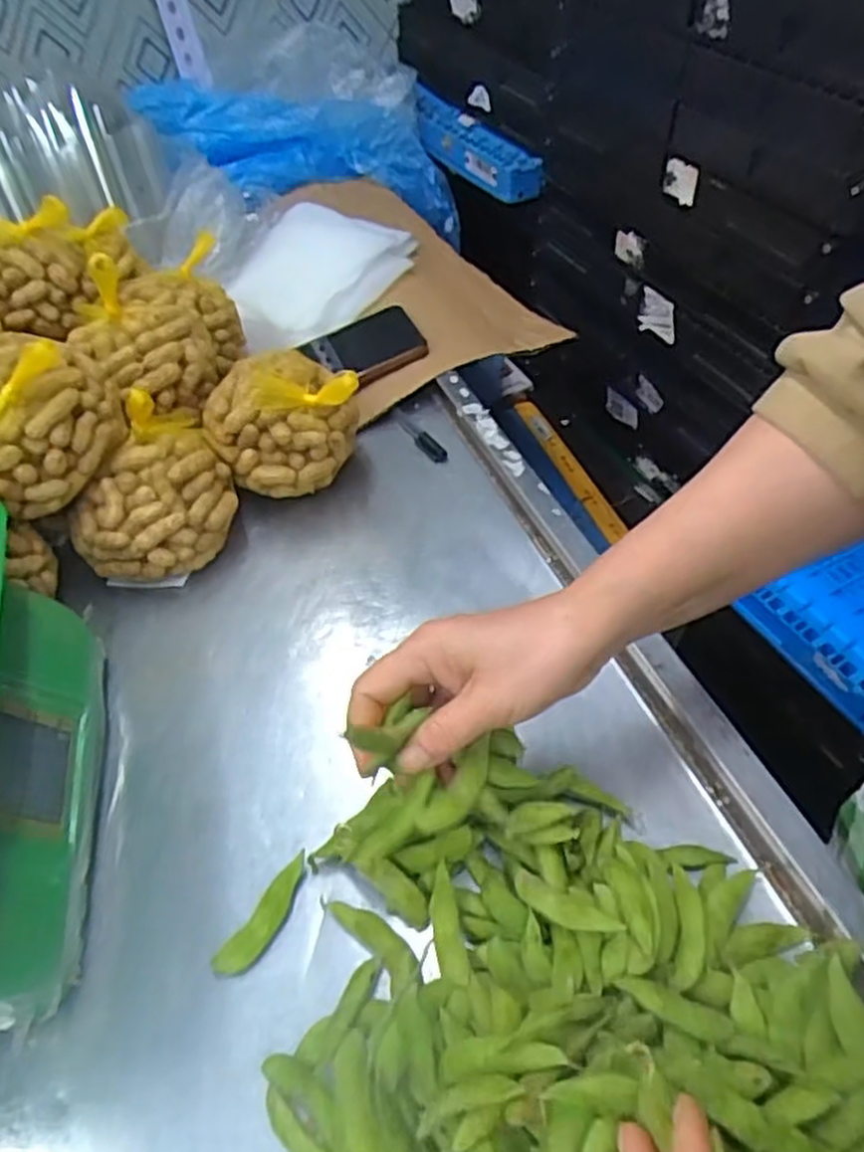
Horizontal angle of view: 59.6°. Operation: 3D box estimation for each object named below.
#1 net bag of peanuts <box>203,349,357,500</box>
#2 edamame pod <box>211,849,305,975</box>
[{"bbox_3d":[-0.113,-0.108,0.573,0.108,0.093,0.077,-25,53,-16],"label":"net bag of peanuts"},{"bbox_3d":[-0.085,0.177,0.391,0.016,0.013,0.066,27,57,25],"label":"edamame pod"}]

